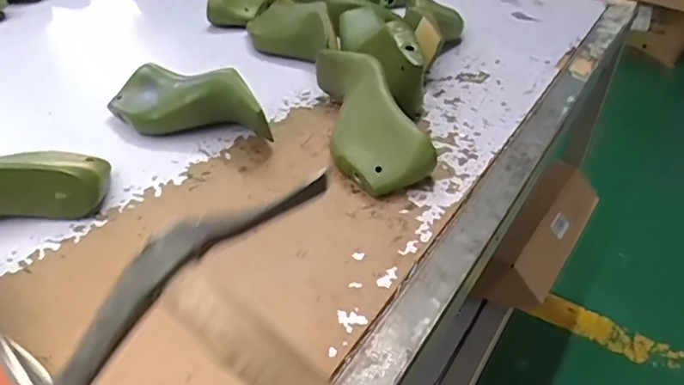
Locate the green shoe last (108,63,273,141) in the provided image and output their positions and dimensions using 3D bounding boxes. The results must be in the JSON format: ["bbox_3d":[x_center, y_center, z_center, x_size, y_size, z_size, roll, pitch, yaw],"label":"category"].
[{"bbox_3d":[-0.178,-0.101,0.626,0.217,0.074,0.072,21,44,24],"label":"green shoe last"}]

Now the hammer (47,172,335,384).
[{"bbox_3d":[0.004,0.089,0.219,0.219,0.034,0.141,34,47,10],"label":"hammer"}]

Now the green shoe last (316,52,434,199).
[{"bbox_3d":[0.032,-0.094,0.604,0.099,0.065,0.213,-5,39,-6],"label":"green shoe last"}]

